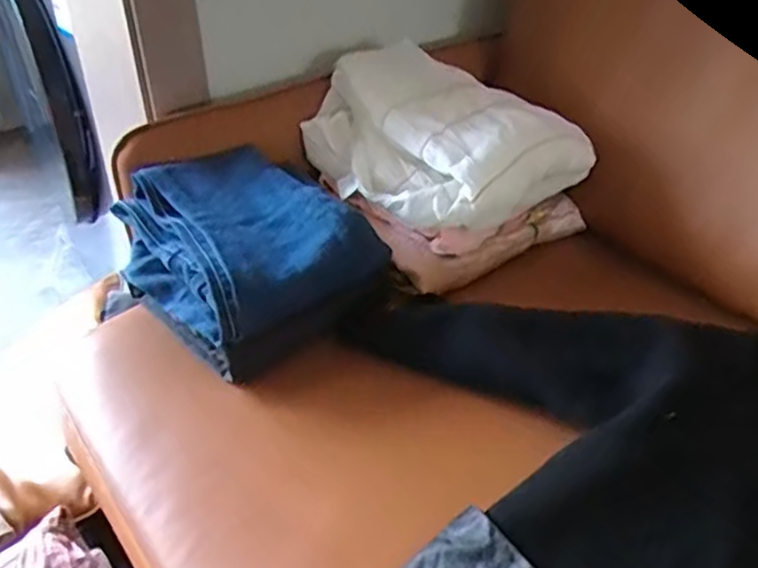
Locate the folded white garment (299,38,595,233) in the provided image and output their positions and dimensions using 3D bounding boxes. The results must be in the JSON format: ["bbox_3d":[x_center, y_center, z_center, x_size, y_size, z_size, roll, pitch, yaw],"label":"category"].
[{"bbox_3d":[0.063,-0.165,0.776,0.207,0.114,0.262,-23,39,-29],"label":"folded white garment"}]

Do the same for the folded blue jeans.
[{"bbox_3d":[-0.131,-0.028,0.698,0.184,0.133,0.228,-24,39,-31],"label":"folded blue jeans"}]

